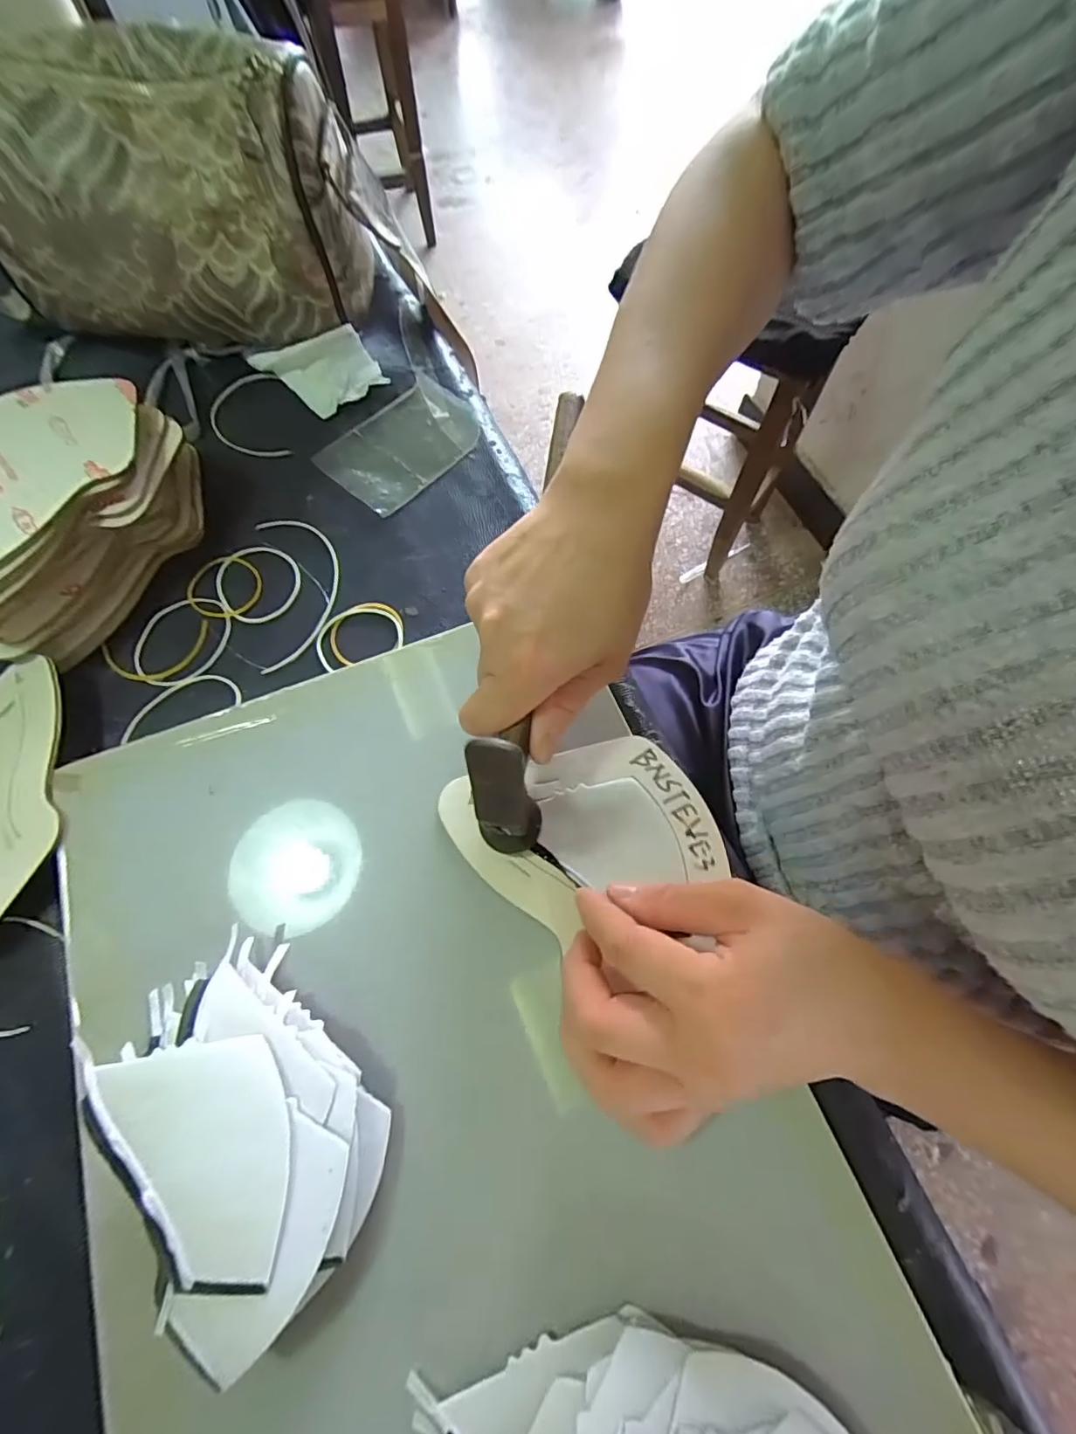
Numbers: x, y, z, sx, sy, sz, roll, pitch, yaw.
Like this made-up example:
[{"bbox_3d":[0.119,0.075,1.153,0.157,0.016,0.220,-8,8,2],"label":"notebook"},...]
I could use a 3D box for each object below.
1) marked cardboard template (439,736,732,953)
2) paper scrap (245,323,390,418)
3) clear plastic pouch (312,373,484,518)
[{"bbox_3d":[0.022,0.054,0.265,0.118,0.008,0.085,-21,72,-10],"label":"marked cardboard template"},{"bbox_3d":[-0.158,-0.257,0.392,0.067,0.025,0.065,43,74,13],"label":"paper scrap"},{"bbox_3d":[-0.095,-0.195,0.384,0.074,0.009,0.108,38,71,12],"label":"clear plastic pouch"}]

